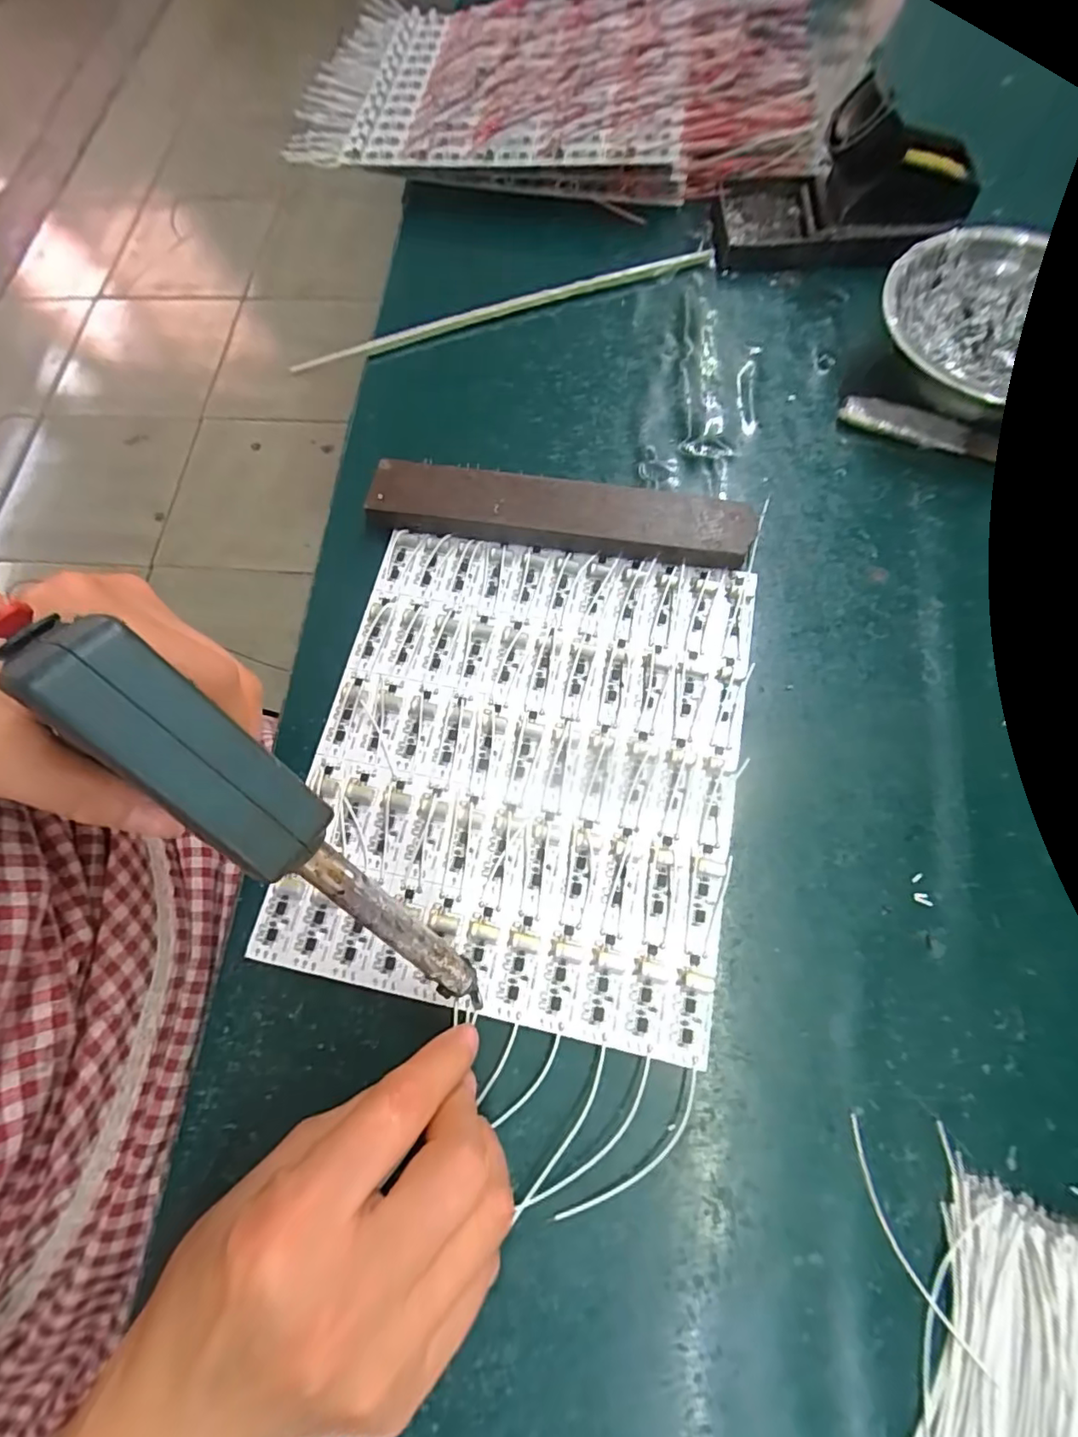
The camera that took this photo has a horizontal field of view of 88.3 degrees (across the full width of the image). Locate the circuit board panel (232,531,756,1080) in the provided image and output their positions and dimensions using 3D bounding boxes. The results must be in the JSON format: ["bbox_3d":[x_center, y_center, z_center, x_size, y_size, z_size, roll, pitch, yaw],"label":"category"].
[{"bbox_3d":[-0.007,0.018,0.262,0.193,0.006,0.219,10,73,6],"label":"circuit board panel"}]

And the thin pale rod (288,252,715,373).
[{"bbox_3d":[-0.024,-0.256,0.348,0.267,0.010,0.012,-15,72,-3],"label":"thin pale rod"}]

